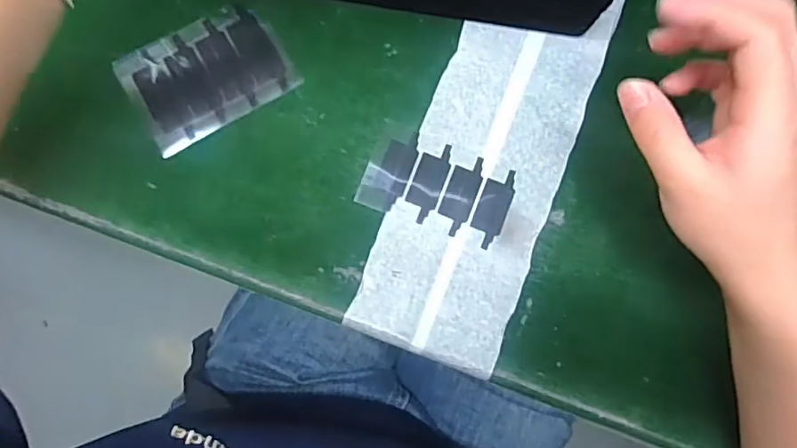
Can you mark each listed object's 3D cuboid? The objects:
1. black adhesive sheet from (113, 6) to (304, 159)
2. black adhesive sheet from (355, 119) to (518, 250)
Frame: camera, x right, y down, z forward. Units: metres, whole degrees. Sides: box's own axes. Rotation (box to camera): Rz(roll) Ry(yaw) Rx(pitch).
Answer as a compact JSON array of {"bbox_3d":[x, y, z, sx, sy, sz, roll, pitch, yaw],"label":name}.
[{"bbox_3d":[-0.115,-0.091,0.336,0.093,0.004,0.064,-30,88,-4],"label":"black adhesive sheet"},{"bbox_3d":[0.025,-0.023,0.335,0.088,0.004,0.052,20,85,-1],"label":"black adhesive sheet"}]

